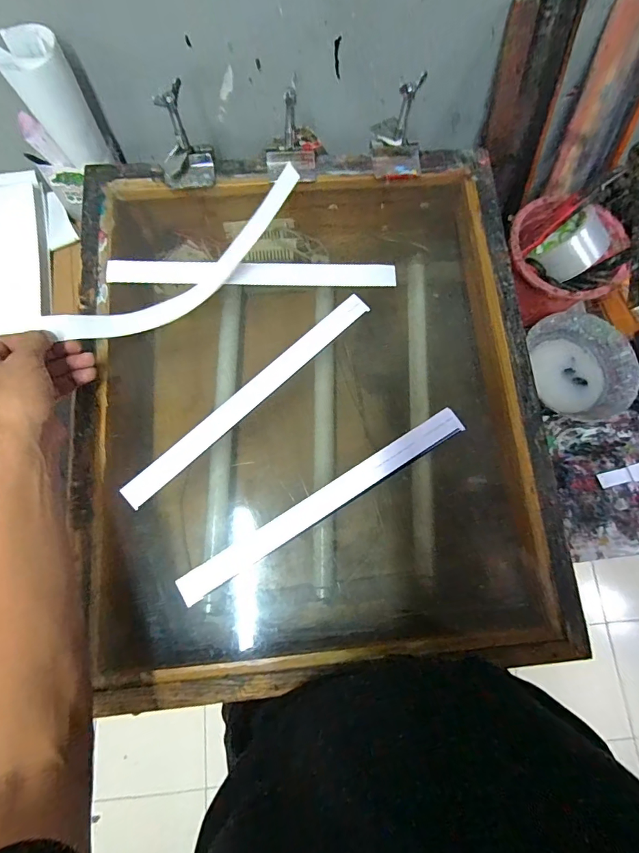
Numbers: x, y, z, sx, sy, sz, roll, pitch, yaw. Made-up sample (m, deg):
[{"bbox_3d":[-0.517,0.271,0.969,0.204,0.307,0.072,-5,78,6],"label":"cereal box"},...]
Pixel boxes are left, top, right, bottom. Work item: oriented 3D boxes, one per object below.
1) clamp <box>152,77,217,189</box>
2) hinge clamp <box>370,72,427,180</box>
[{"bbox_3d":[-0.156,-0.324,0.475,0.061,0.093,0.048,-13,76,-5],"label":"clamp"},{"bbox_3d":[0.095,-0.345,0.495,0.067,0.090,0.051,11,75,2],"label":"hinge clamp"}]

